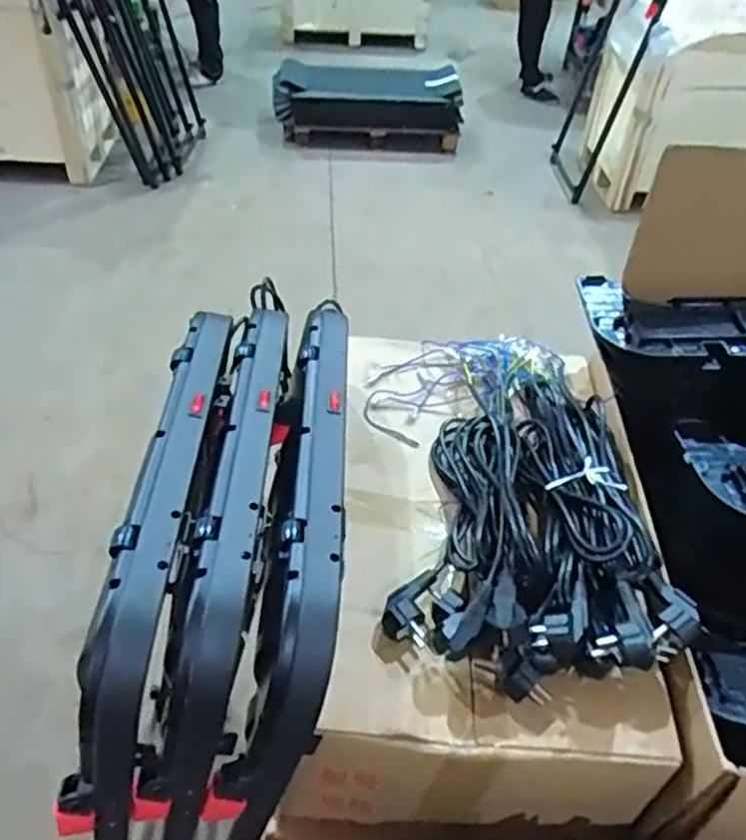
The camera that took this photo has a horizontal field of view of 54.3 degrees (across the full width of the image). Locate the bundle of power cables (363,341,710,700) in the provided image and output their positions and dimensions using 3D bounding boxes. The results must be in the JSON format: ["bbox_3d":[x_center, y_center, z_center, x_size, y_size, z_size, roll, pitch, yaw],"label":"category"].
[{"bbox_3d":[0.139,0.051,0.778,0.263,0.090,0.486,0,43,-4],"label":"bundle of power cables"}]

